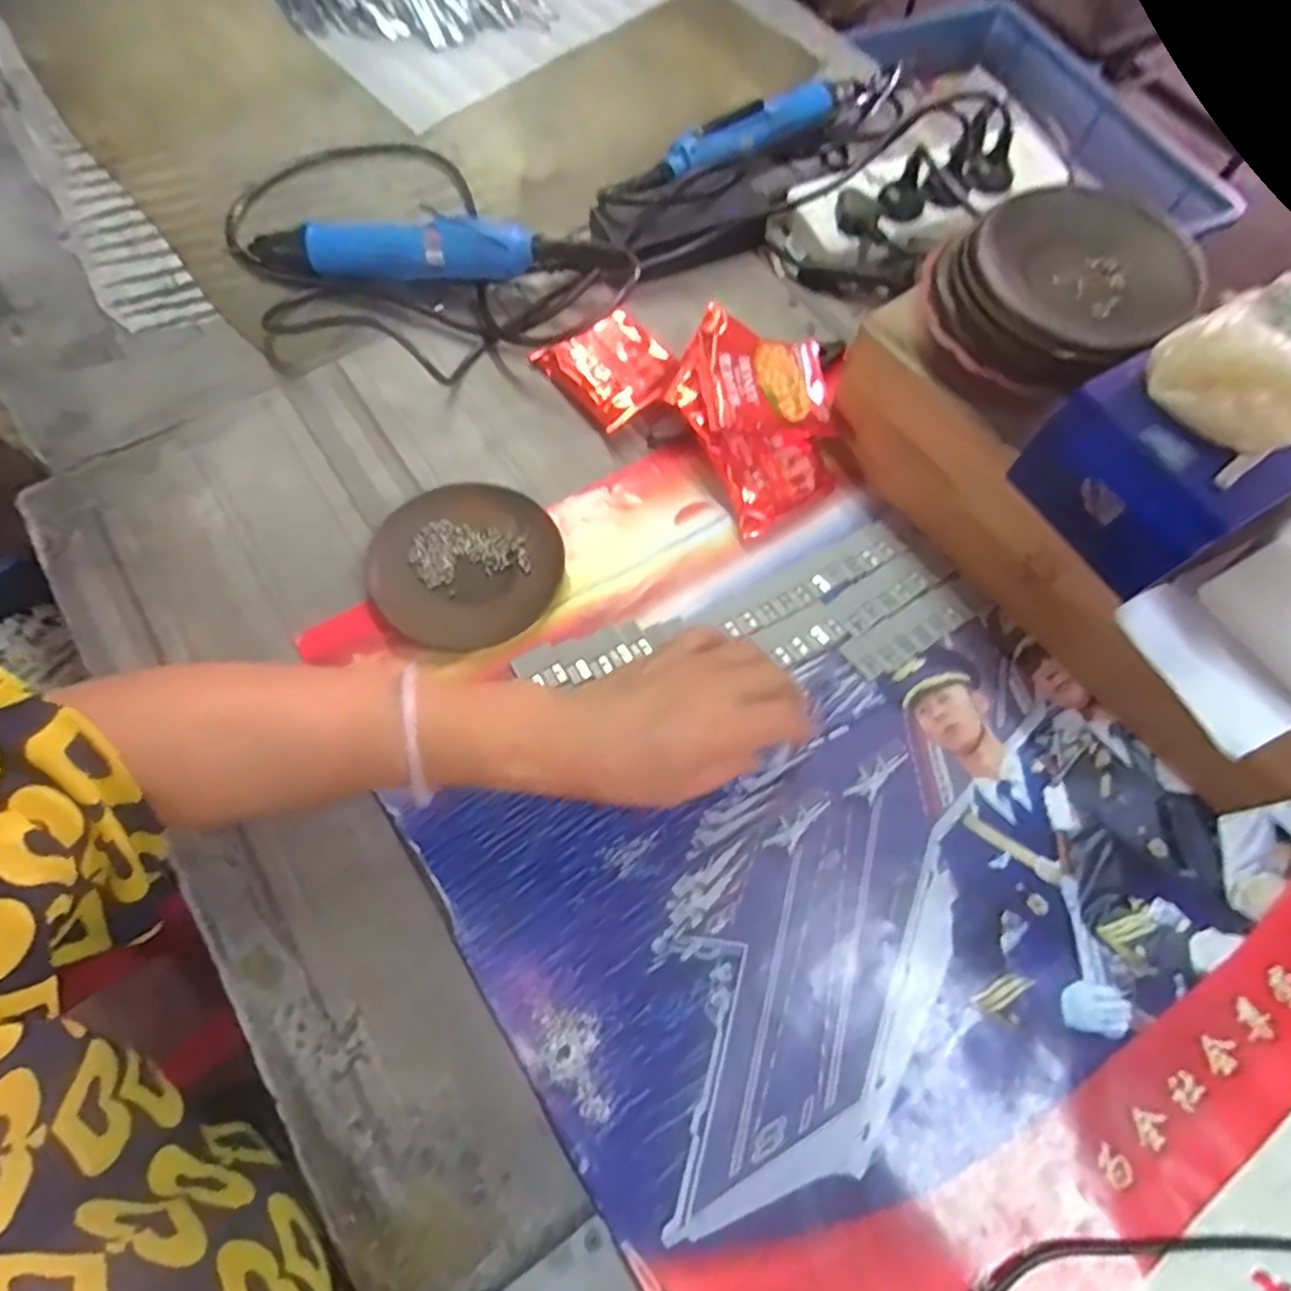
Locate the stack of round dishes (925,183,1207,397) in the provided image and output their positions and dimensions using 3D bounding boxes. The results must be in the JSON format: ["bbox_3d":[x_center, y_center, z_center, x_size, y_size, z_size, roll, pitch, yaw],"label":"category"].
[{"bbox_3d":[0.222,-0.193,0.396,0.118,0.041,0.117,-37,73,-17],"label":"stack of round dishes"}]

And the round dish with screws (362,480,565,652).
[{"bbox_3d":[-0.111,-0.051,0.458,0.113,0.010,0.109,1,66,-2],"label":"round dish with screws"}]

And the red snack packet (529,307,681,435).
[{"bbox_3d":[-0.022,-0.197,0.525,0.083,0.023,0.082,-28,70,-14],"label":"red snack packet"}]

